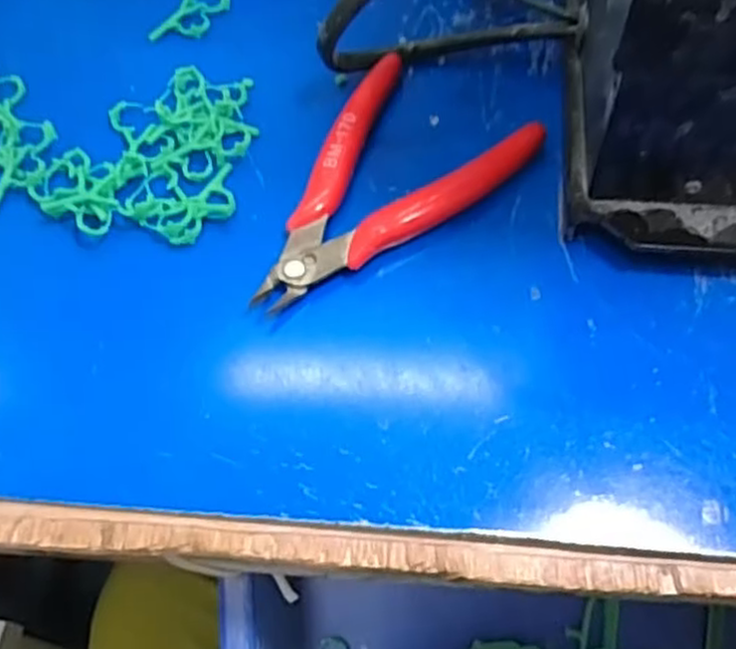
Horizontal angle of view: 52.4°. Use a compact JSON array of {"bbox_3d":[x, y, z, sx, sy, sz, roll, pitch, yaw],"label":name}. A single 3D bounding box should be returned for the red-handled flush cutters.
[{"bbox_3d":[0.002,-0.049,0.276,0.071,0.012,0.112,33,68,20],"label":"red-handled flush cutters"}]

